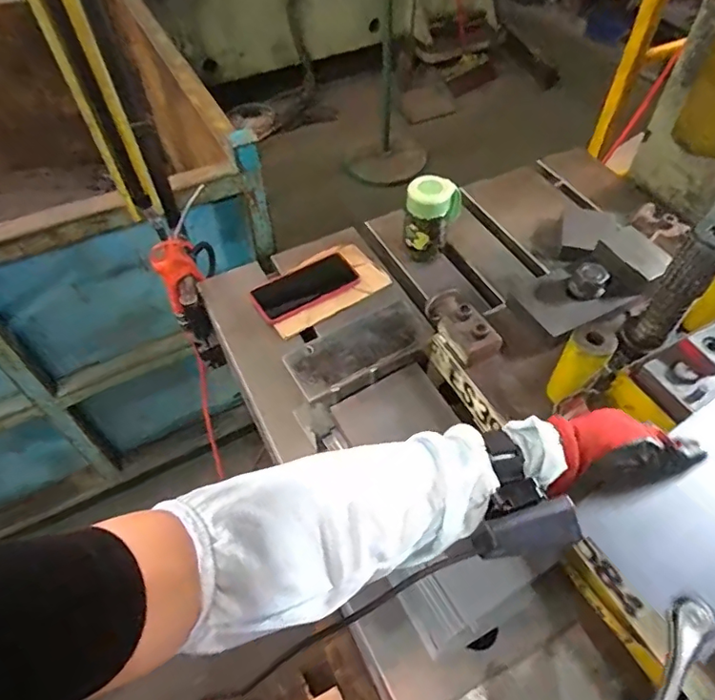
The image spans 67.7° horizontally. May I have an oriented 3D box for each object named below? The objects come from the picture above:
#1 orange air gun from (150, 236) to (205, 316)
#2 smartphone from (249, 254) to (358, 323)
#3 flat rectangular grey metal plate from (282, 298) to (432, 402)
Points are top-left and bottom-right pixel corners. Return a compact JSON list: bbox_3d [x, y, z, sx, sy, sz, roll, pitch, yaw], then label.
[{"bbox_3d":[-0.282,-0.117,0.851,0.067,0.119,0.047,-23,56,-16],"label":"orange air gun"},{"bbox_3d":[-0.085,-0.102,0.832,0.161,0.016,0.088,-29,58,-20],"label":"smartphone"},{"bbox_3d":[0.002,-0.005,0.618,0.167,0.021,0.067,-27,57,-19],"label":"flat rectangular grey metal plate"}]

